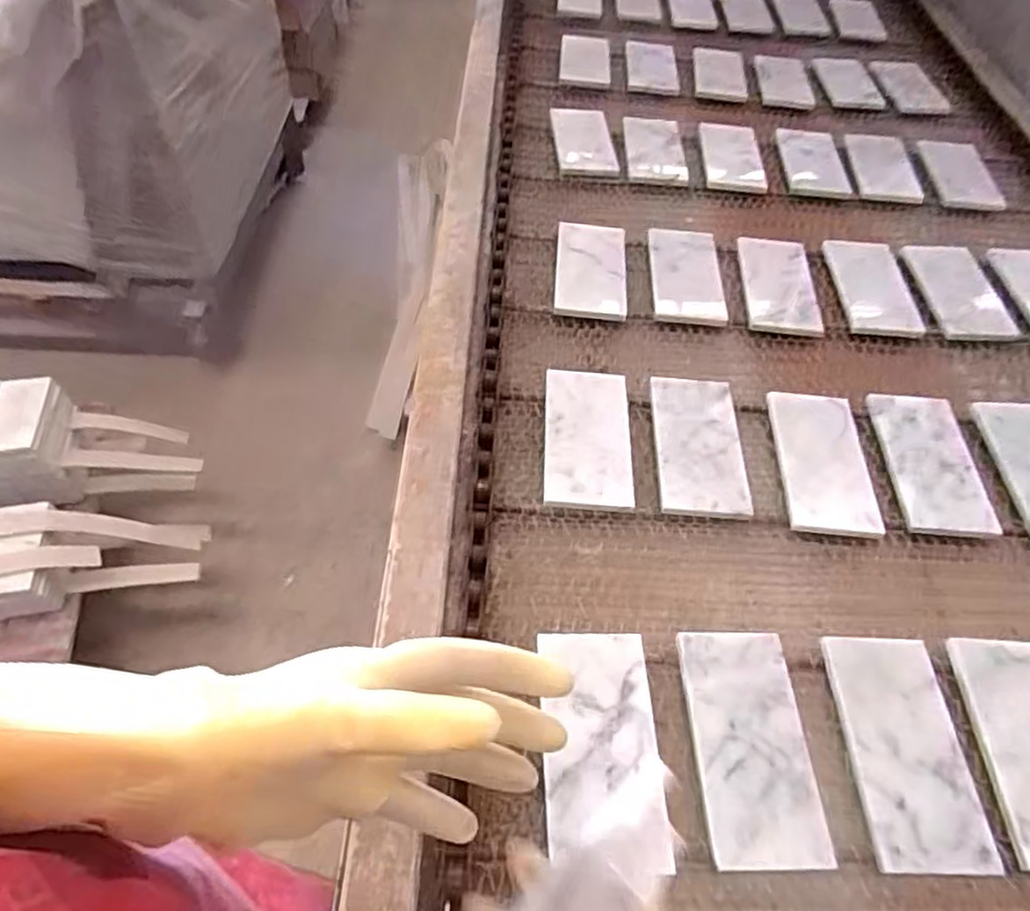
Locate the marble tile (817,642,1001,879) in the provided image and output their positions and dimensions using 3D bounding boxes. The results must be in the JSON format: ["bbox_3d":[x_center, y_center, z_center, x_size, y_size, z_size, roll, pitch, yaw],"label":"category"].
[{"bbox_3d":[0.279,0.207,0.493,0.083,0.014,0.157,3,51,-1],"label":"marble tile"}]

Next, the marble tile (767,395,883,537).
[{"bbox_3d":[0.285,0.005,0.648,0.077,0.017,0.158,7,51,2],"label":"marble tile"}]

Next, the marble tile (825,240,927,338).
[{"bbox_3d":[0.427,-0.203,0.824,0.086,0.011,0.162,5,51,1],"label":"marble tile"}]

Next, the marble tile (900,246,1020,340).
[{"bbox_3d":[0.533,-0.199,0.834,0.093,0.015,0.166,3,51,-1],"label":"marble tile"}]

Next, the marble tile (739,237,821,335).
[{"bbox_3d":[0.306,-0.201,0.802,0.081,0.013,0.153,4,52,5],"label":"marble tile"}]

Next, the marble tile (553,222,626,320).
[{"bbox_3d":[0.088,-0.218,0.801,0.080,0.010,0.157,9,51,-3],"label":"marble tile"}]

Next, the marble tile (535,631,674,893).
[{"bbox_3d":[0.059,0.197,0.469,0.076,0.011,0.156,1,51,-3],"label":"marble tile"}]

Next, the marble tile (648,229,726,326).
[{"bbox_3d":[0.198,-0.210,0.802,0.079,0.016,0.146,-1,59,9],"label":"marble tile"}]

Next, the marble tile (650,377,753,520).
[{"bbox_3d":[0.170,-0.010,0.649,0.079,0.017,0.158,4,49,0],"label":"marble tile"}]

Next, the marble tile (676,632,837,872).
[{"bbox_3d":[0.164,0.197,0.479,0.077,0.005,0.154,1,51,-2],"label":"marble tile"}]

